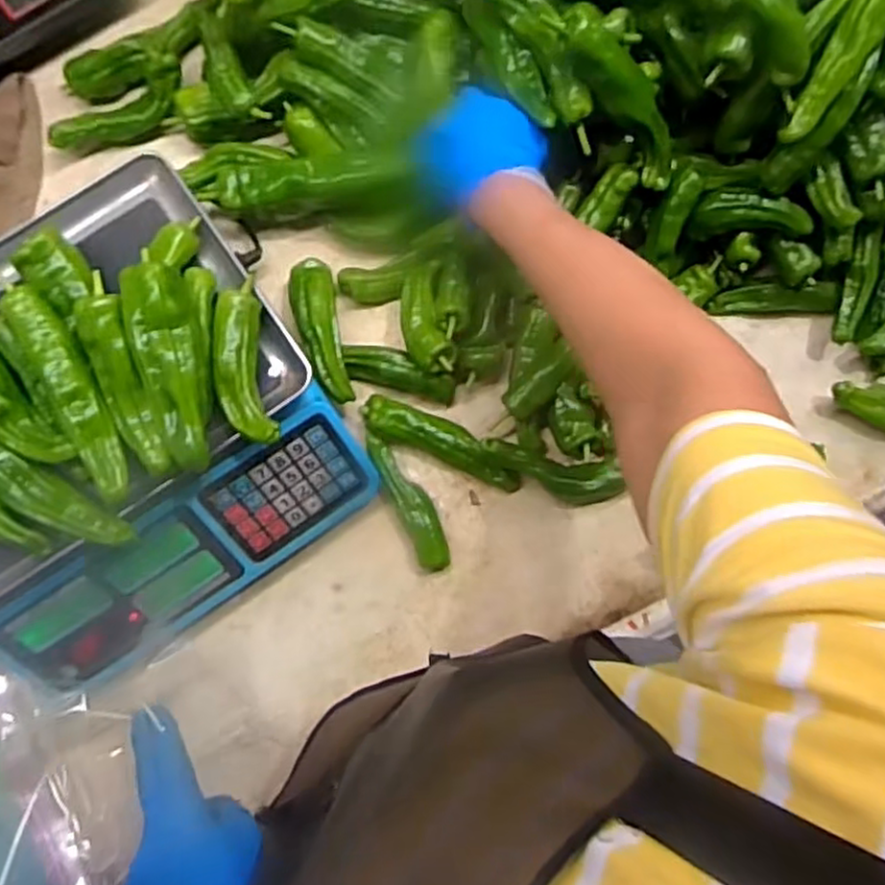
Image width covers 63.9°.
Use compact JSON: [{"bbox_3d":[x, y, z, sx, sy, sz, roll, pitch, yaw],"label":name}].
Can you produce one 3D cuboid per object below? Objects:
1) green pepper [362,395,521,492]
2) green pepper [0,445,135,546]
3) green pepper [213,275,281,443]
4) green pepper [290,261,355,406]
[{"bbox_3d":[0.001,0.000,0.643,0.153,0.038,0.034,22,84,2],"label":"green pepper"},{"bbox_3d":[-0.316,0.027,0.532,0.186,0.036,0.039,35,84,3],"label":"green pepper"},{"bbox_3d":[-0.151,-0.059,0.537,0.039,0.031,0.125,-11,84,-2],"label":"green pepper"},{"bbox_3d":[-0.110,-0.102,0.636,0.038,0.031,0.137,-11,84,-2],"label":"green pepper"}]

